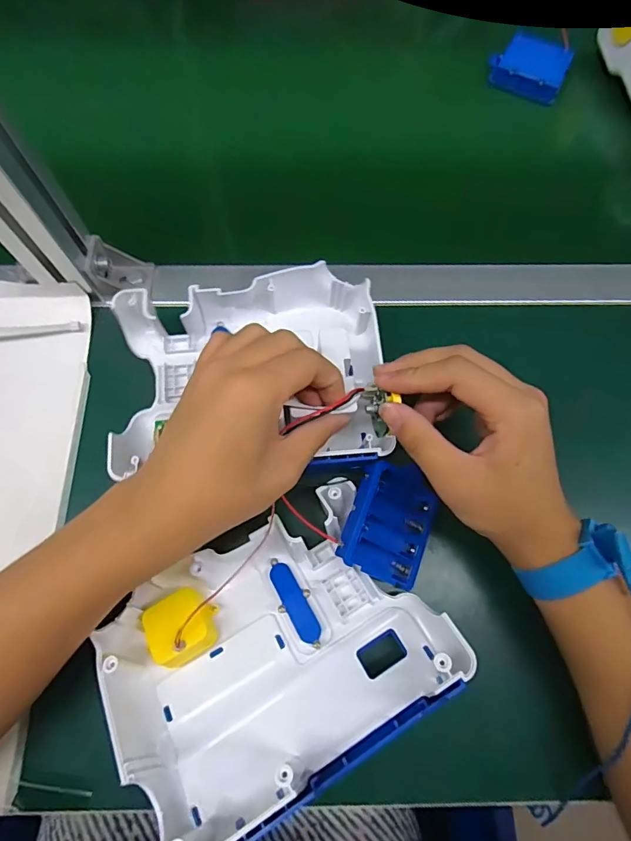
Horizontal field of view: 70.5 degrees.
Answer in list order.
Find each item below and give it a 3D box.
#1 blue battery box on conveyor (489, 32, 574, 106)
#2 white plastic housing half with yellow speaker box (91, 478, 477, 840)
[{"bbox_3d":[0.222,-0.367,0.463,0.074,0.018,0.062,24,74,7],"label":"blue battery box on conveyor"},{"bbox_3d":[-0.024,0.136,0.263,0.185,0.072,0.140,-30,75,-10],"label":"white plastic housing half with yellow speaker box"}]

